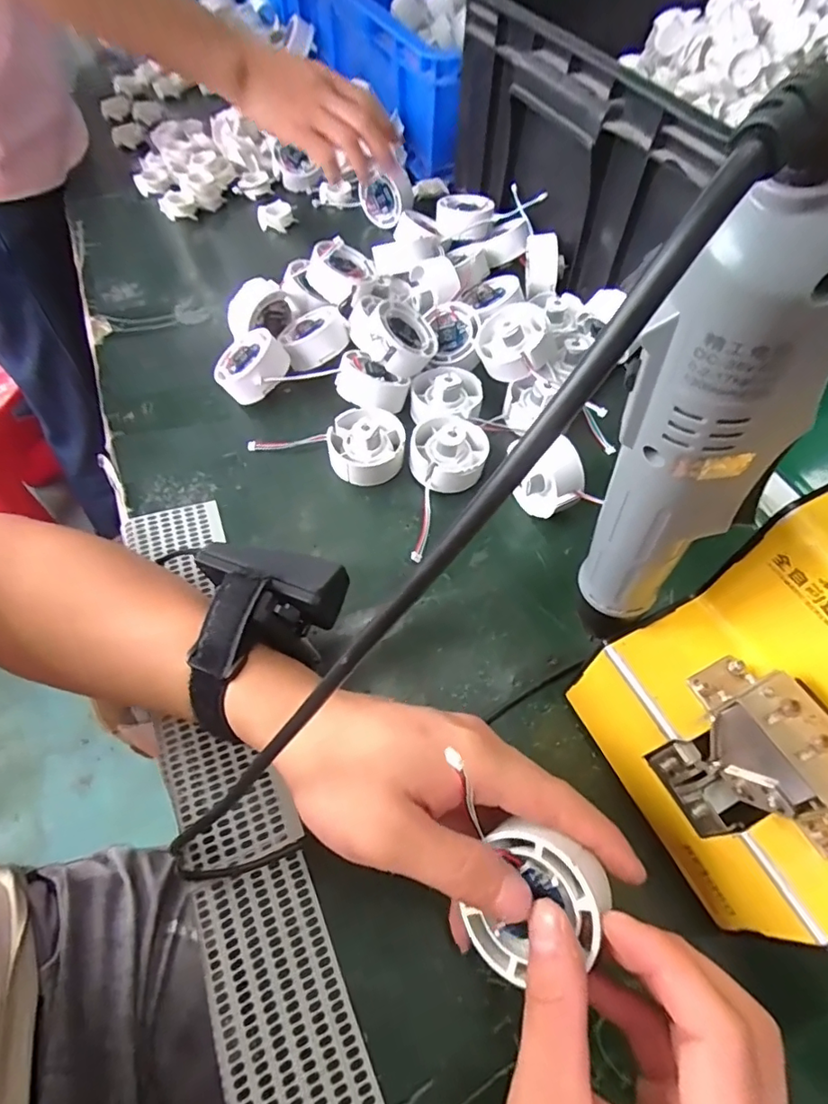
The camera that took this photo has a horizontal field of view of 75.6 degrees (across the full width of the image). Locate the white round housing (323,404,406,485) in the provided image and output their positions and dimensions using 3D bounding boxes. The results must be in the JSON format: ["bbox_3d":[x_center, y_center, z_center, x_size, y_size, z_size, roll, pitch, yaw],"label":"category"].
[{"bbox_3d":[-0.034,-0.078,0.381,0.054,0.029,0.049,-6,61,-4],"label":"white round housing"}]

